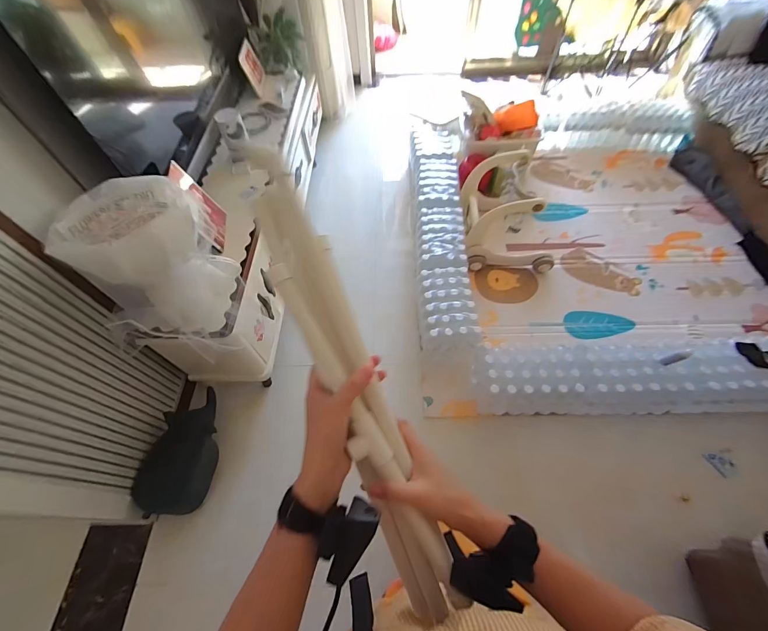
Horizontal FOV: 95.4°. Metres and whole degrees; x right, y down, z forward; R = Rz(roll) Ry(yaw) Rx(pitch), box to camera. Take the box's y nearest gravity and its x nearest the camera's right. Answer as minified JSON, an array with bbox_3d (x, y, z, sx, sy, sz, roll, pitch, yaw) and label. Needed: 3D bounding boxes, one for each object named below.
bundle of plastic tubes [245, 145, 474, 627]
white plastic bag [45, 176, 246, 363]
[{"bbox_3d":[-0.038,0.070,0.371,0.074,0.037,0.515,-22,92,-10],"label":"bundle of plastic tubes"},{"bbox_3d":[-0.661,-0.138,1.054,0.342,0.427,0.372,2,60,3],"label":"white plastic bag"}]

